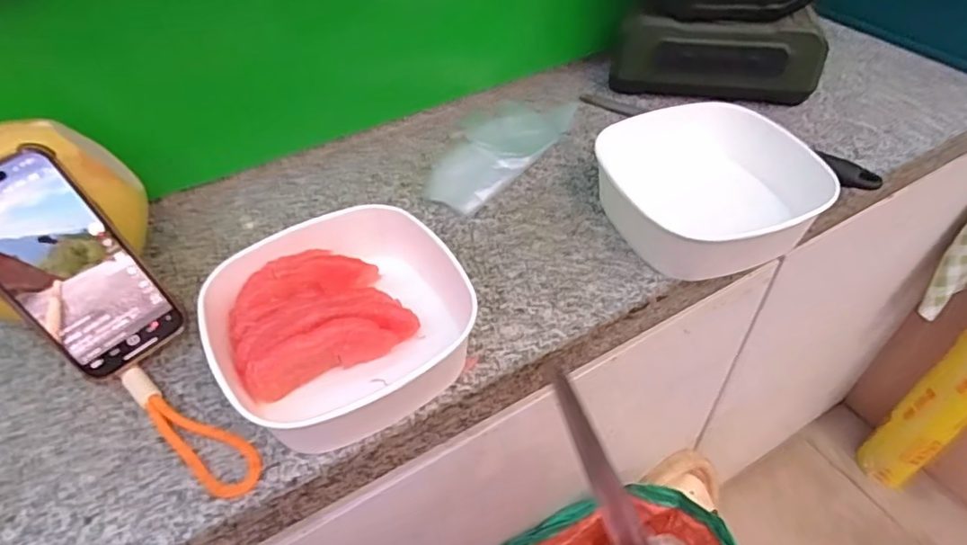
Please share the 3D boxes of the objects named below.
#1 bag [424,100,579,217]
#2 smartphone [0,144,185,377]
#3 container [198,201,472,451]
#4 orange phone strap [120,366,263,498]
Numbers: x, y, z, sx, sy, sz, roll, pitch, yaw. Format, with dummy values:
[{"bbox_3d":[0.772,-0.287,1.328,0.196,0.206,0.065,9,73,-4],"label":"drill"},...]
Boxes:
[{"bbox_3d":[0.014,-0.128,0.555,0.095,0.019,0.197,19,50,19],"label":"bag"},{"bbox_3d":[-0.264,-0.001,0.361,0.067,0.145,0.006,-38,30,-21],"label":"smartphone"},{"bbox_3d":[-0.096,0.027,0.391,0.168,0.052,0.157,-24,50,-19],"label":"container"},{"bbox_3d":[-0.188,0.097,0.362,0.125,0.011,0.032,32,55,28],"label":"orange phone strap"}]

